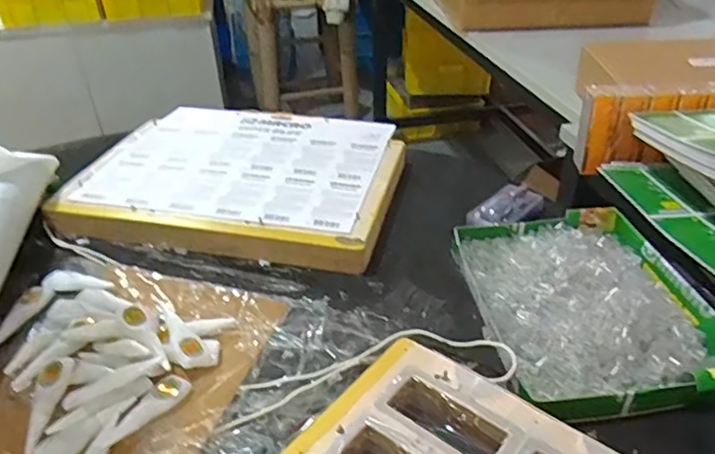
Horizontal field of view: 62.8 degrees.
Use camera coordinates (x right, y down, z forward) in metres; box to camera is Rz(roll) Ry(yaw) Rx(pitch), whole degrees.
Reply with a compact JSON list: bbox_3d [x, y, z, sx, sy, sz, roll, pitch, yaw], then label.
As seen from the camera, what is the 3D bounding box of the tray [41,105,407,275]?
[{"bbox_3d":[-0.154,-0.073,0.829,0.413,0.050,0.330,7,36,11],"label":"tray"}]

